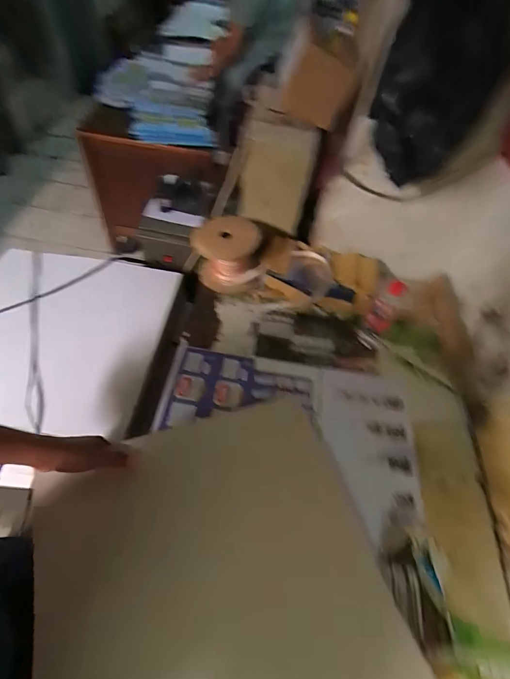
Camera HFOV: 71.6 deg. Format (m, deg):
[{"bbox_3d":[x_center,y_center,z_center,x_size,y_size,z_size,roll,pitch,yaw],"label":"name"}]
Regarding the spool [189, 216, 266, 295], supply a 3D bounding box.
[{"bbox_3d":[-0.063,-0.194,0.837,0.159,0.144,0.136,0,54,-6],"label":"spool"}]

